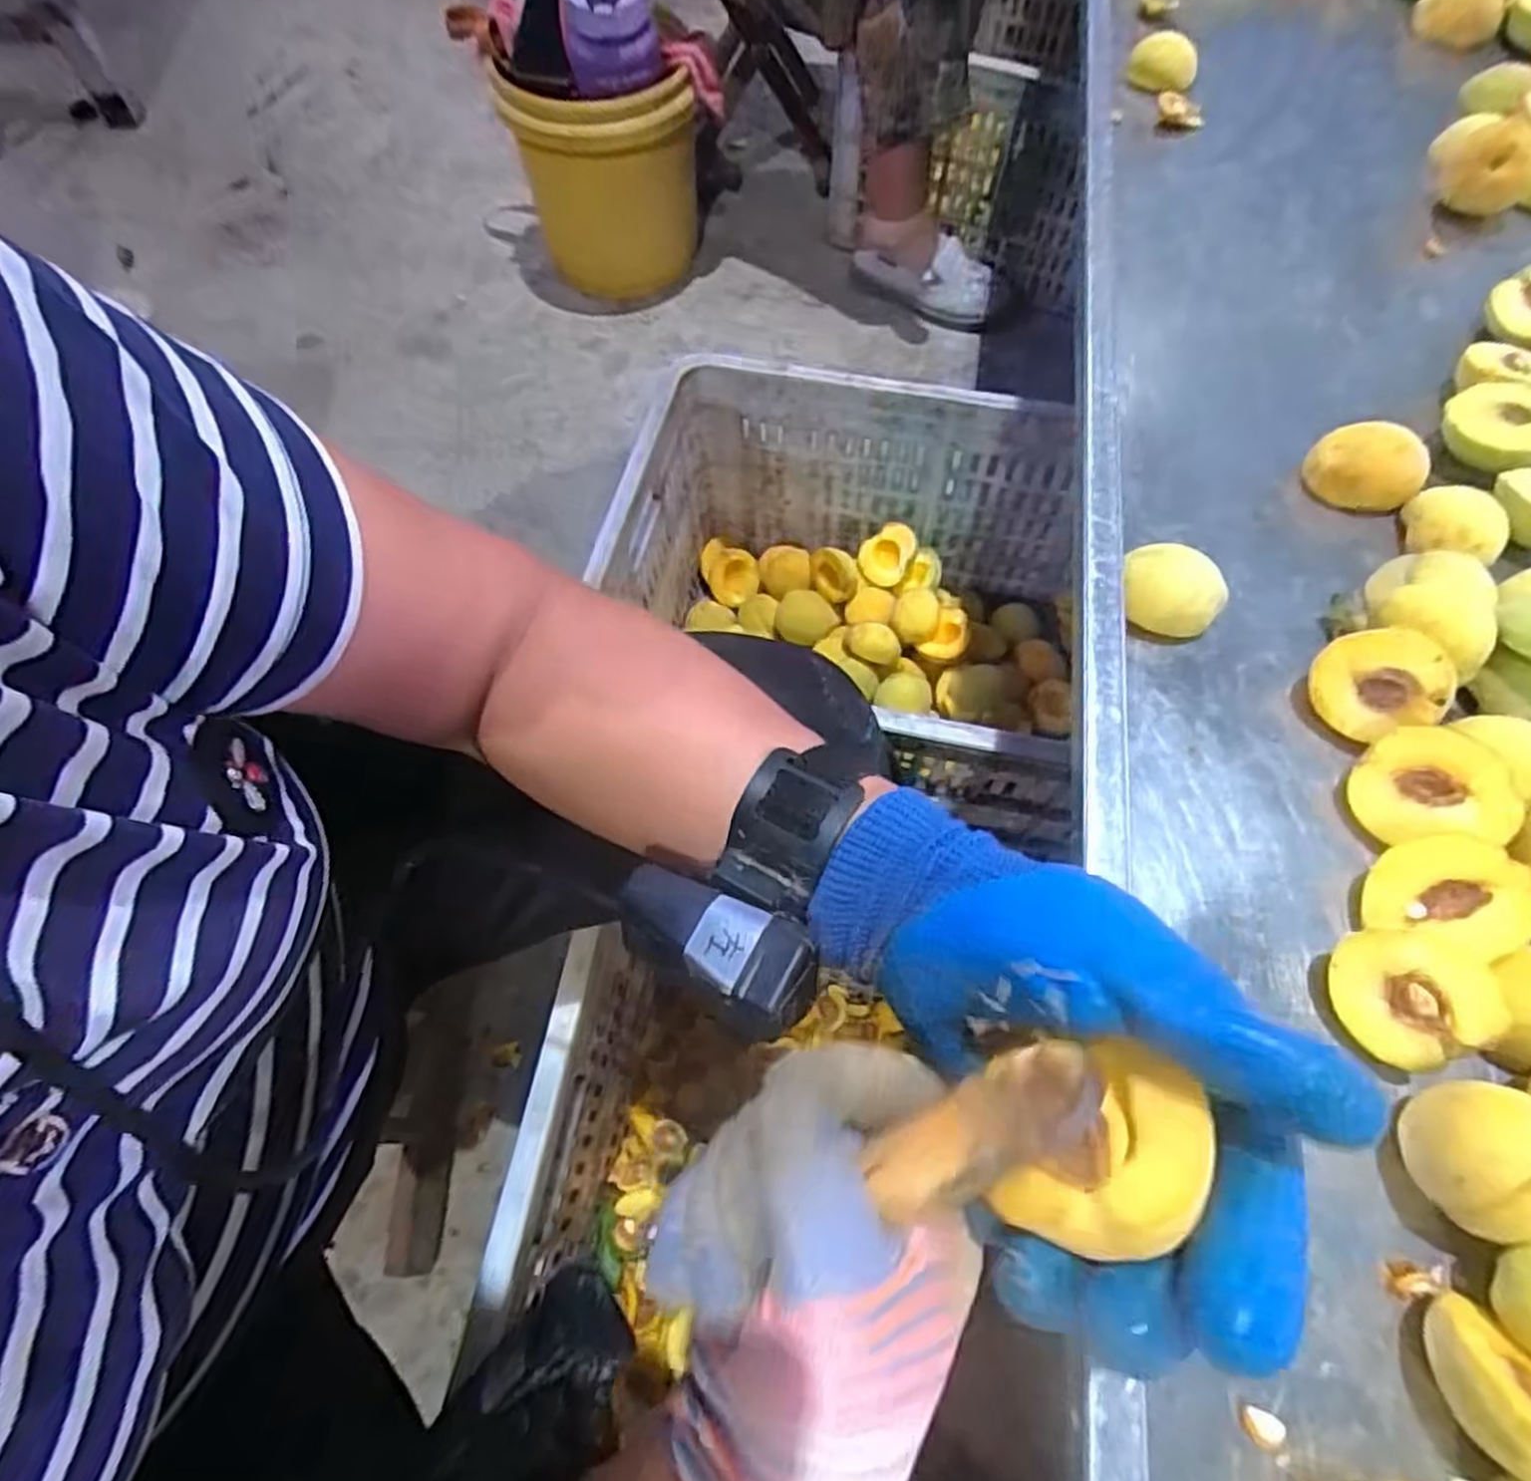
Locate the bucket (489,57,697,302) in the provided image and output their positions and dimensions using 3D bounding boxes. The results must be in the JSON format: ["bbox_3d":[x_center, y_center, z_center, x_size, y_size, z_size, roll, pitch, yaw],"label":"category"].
[{"bbox_3d":[-0.222,-0.799,1.126,0.261,0.281,0.226,-6,64,-3],"label":"bucket"}]

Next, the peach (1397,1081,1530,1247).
[{"bbox_3d":[0.278,0.163,0.310,0.040,0.053,0.051,-7,63,-4],"label":"peach"}]

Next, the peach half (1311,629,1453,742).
[{"bbox_3d":[0.314,-0.029,0.410,0.055,0.025,0.055,-44,77,25],"label":"peach half"}]

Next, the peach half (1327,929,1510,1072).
[{"bbox_3d":[0.281,0.108,0.350,0.056,0.028,0.055,-36,74,24],"label":"peach half"}]

